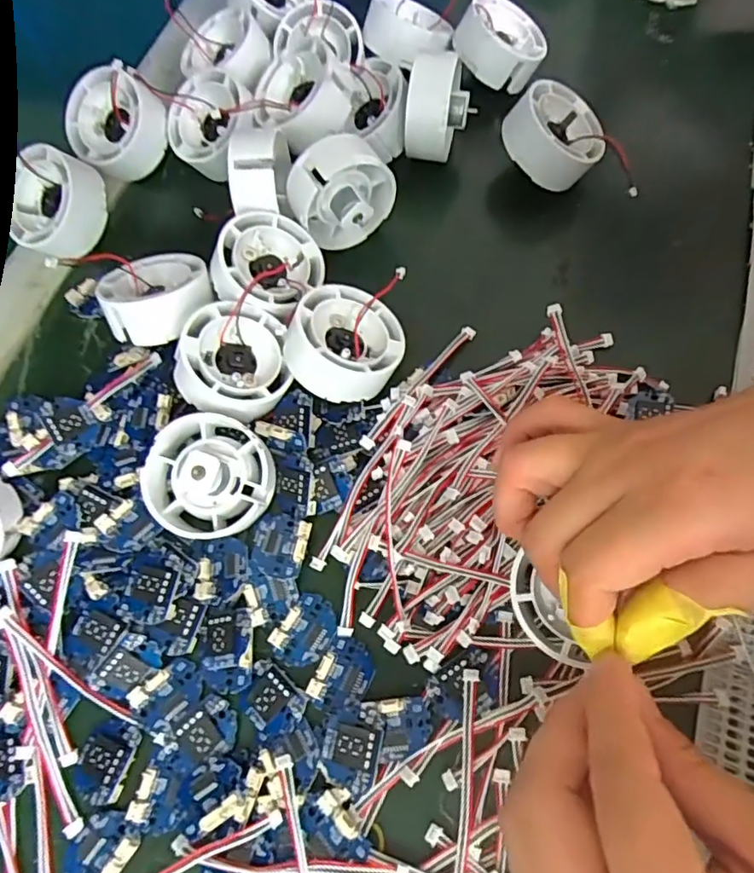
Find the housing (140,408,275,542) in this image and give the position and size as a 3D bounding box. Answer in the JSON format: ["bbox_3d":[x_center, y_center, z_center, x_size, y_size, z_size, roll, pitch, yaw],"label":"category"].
[{"bbox_3d":[-0.075,0.017,0.249,0.055,0.026,0.055,36,80,-2],"label":"housing"}]

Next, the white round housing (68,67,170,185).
[{"bbox_3d":[-0.152,-0.183,0.329,0.053,0.024,0.053,1,93,18],"label":"white round housing"}]

